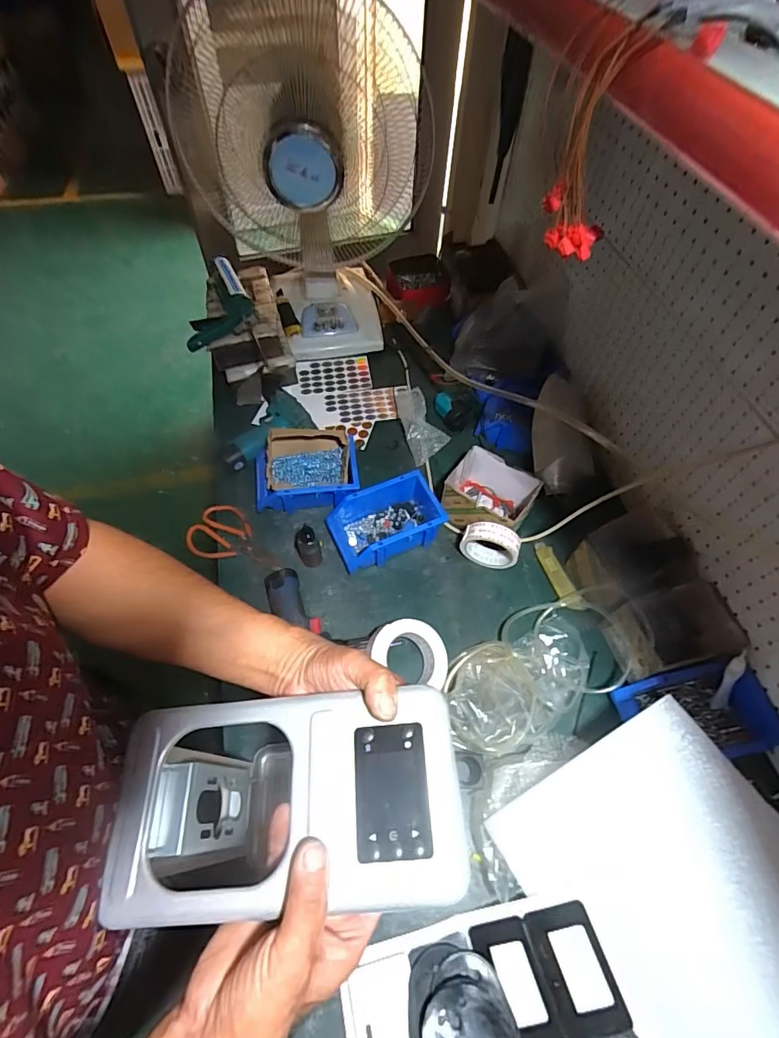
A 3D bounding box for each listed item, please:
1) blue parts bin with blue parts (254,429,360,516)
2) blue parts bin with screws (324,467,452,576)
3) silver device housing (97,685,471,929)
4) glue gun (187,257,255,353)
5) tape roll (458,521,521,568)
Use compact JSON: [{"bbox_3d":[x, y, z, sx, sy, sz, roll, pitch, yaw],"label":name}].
[{"bbox_3d":[-0.150,-0.082,0.830,0.186,0.122,0.112,2,58,-1],"label":"blue parts bin with blue parts"},{"bbox_3d":[-0.006,0.007,0.811,0.188,0.082,0.115,-18,60,-12],"label":"blue parts bin with screws"},{"bbox_3d":[-0.075,0.201,0.337,0.245,0.031,0.133,-3,58,-3],"label":"silver device housing"},{"bbox_3d":[-0.374,-0.457,0.974,0.145,0.057,0.246,-20,61,-14],"label":"glue gun"},{"bbox_3d":[0.169,0.041,0.778,0.096,0.085,0.032,18,59,10],"label":"tape roll"}]

